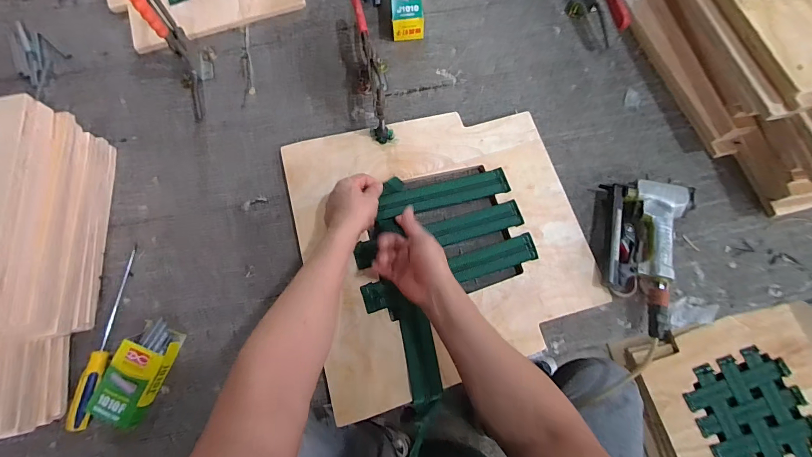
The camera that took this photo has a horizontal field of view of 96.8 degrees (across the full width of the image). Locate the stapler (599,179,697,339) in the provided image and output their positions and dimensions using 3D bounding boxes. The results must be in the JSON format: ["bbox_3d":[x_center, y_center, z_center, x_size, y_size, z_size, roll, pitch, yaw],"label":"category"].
[{"bbox_3d":[0.382,0.038,0.594,0.128,0.047,0.254,16,76,7],"label":"stapler"}]

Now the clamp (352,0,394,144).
[{"bbox_3d":[-0.067,-0.309,0.680,0.066,0.121,0.294,-10,74,0],"label":"clamp"}]

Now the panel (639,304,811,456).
[{"bbox_3d":[0.912,0.480,0.946,0.468,0.028,0.450,-17,75,-1],"label":"panel"}]

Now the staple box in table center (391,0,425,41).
[{"bbox_3d":[0.001,-0.461,0.749,0.062,0.057,0.129,-6,74,1],"label":"staple box in table center"}]

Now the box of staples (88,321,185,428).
[{"bbox_3d":[-0.424,0.224,0.569,0.080,0.042,0.147,20,76,8],"label":"box of staples"}]

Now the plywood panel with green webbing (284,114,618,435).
[{"bbox_3d":[0.056,0.018,0.621,0.457,0.032,0.466,-15,77,-3],"label":"plywood panel with green webbing"}]

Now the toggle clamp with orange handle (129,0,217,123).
[{"bbox_3d":[-0.425,-0.337,0.654,0.068,0.199,0.195,-20,75,-3],"label":"toggle clamp with orange handle"}]

